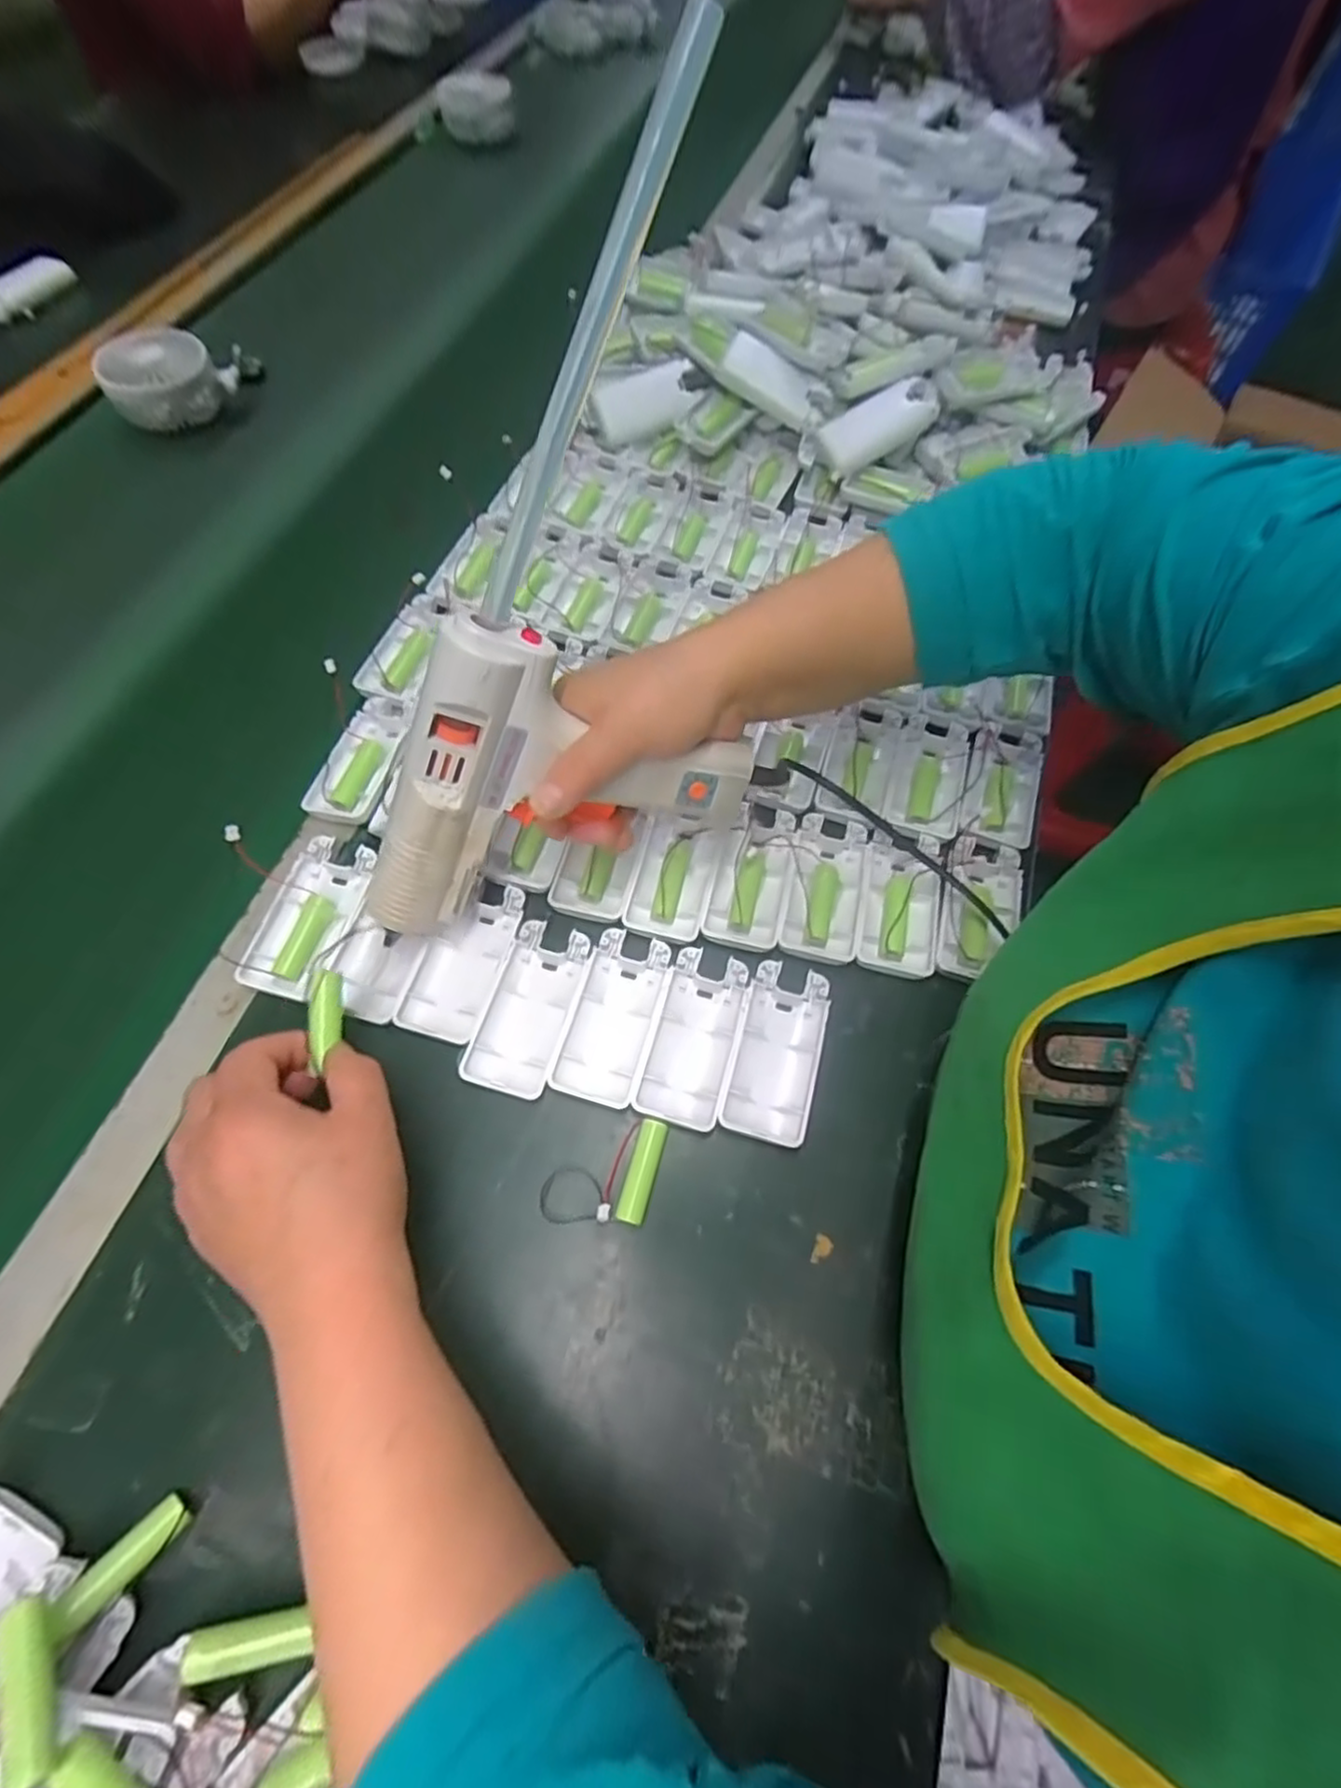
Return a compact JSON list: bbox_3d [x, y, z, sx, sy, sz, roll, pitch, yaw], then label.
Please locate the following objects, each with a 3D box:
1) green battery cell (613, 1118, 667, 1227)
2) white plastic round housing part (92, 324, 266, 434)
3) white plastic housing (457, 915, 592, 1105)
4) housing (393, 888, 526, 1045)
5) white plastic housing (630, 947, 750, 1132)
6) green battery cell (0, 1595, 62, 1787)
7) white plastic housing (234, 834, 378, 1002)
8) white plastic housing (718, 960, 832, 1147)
[{"bbox_3d":[-0.014,0.140,0.358,0.014,0.014,0.049,15,64,4],"label":"green battery cell"},{"bbox_3d":[-0.428,-0.454,0.628,0.119,0.066,0.066,-23,67,-12],"label":"white plastic round housing part"},{"bbox_3d":[-0.077,0.062,0.390,0.045,0.012,0.093,15,64,4],"label":"white plastic housing"},{"bbox_3d":[-0.117,0.037,0.402,0.045,0.011,0.092,15,64,4],"label":"housing"},{"bbox_3d":[0.013,0.078,0.386,0.045,0.011,0.093,16,64,4],"label":"white plastic housing"},{"bbox_3d":[-0.216,0.268,0.238,0.012,0.013,0.050,-33,56,-16],"label":"green battery cell"},{"bbox_3d":[-0.206,0.012,0.404,0.043,0.016,0.093,16,64,4],"label":"white plastic housing"},{"bbox_3d":[0.059,0.086,0.386,0.045,0.013,0.092,16,64,4],"label":"white plastic housing"}]

